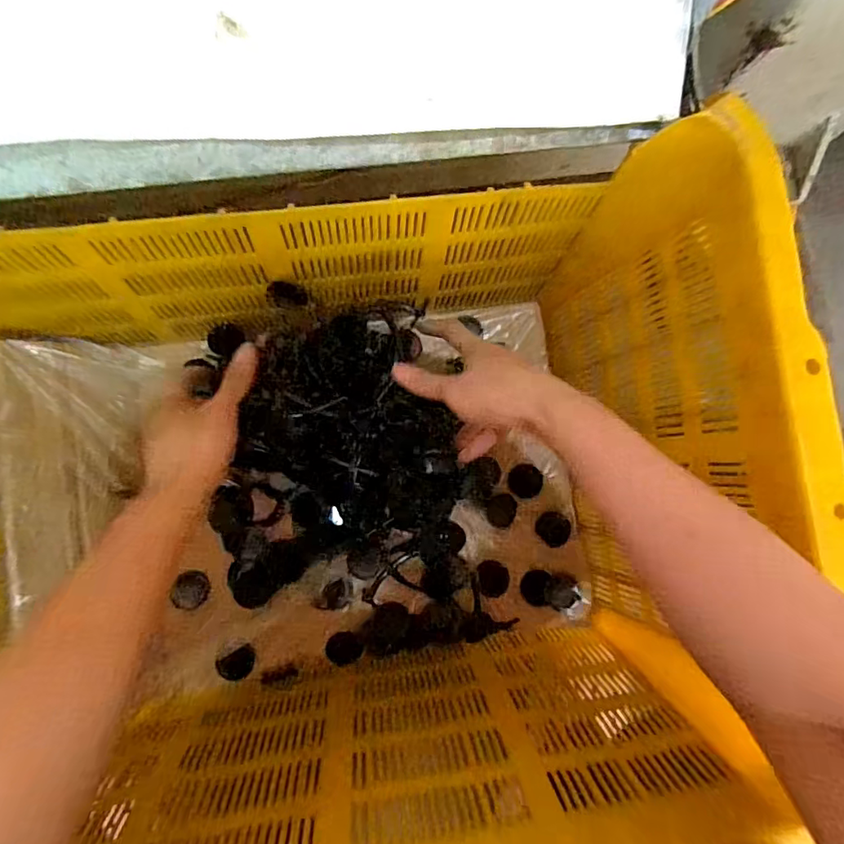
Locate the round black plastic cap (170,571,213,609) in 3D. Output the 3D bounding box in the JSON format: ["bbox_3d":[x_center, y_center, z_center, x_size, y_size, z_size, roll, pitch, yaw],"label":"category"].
[{"bbox_3d":[-0.216,0.159,0.507,0.032,0.006,0.031,-31,90,-7],"label":"round black plastic cap"}]

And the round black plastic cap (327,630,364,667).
[{"bbox_3d":[-0.074,0.217,0.517,0.033,0.006,0.030,0,86,-6],"label":"round black plastic cap"}]

